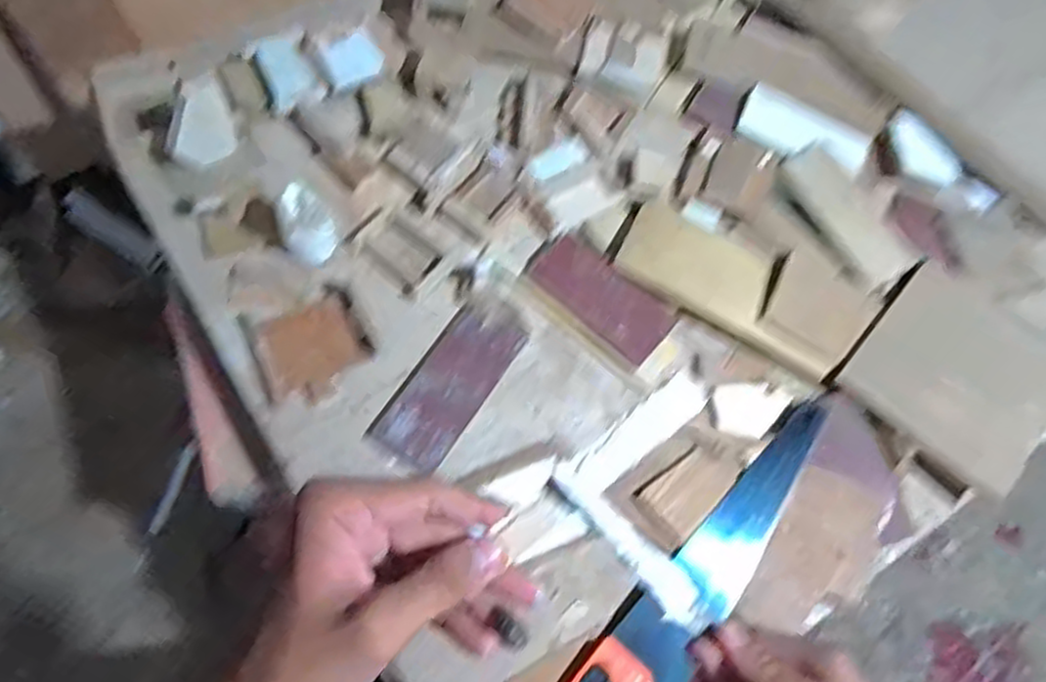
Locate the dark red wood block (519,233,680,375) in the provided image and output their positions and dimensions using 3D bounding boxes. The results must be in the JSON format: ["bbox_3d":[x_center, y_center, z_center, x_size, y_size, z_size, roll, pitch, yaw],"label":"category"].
[{"bbox_3d":[0.101,-0.053,0.985,0.192,0.029,0.103,37,68,10],"label":"dark red wood block"}]

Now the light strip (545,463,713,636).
[{"bbox_3d":[0.045,0.088,0.314,0.017,0.009,0.087,-42,86,-20],"label":"light strip"}]

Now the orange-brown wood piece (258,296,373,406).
[{"bbox_3d":[-0.267,0.014,0.933,0.120,0.014,0.118,-27,71,-16],"label":"orange-brown wood piece"}]

